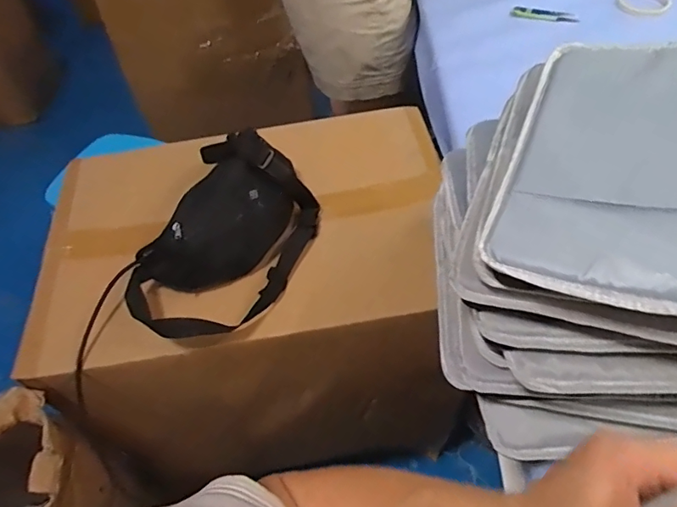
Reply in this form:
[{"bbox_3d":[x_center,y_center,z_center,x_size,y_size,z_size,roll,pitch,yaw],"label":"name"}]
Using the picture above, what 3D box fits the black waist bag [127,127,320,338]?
[{"bbox_3d":[-0.145,-0.019,0.629,0.168,0.105,0.275,25,59,22],"label":"black waist bag"}]

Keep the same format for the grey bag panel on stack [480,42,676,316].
[{"bbox_3d":[0.249,-0.079,0.387,0.210,0.010,0.274,10,60,30],"label":"grey bag panel on stack"}]

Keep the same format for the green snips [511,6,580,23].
[{"bbox_3d":[0.391,-0.456,0.936,0.119,0.015,0.034,13,55,15],"label":"green snips"}]

